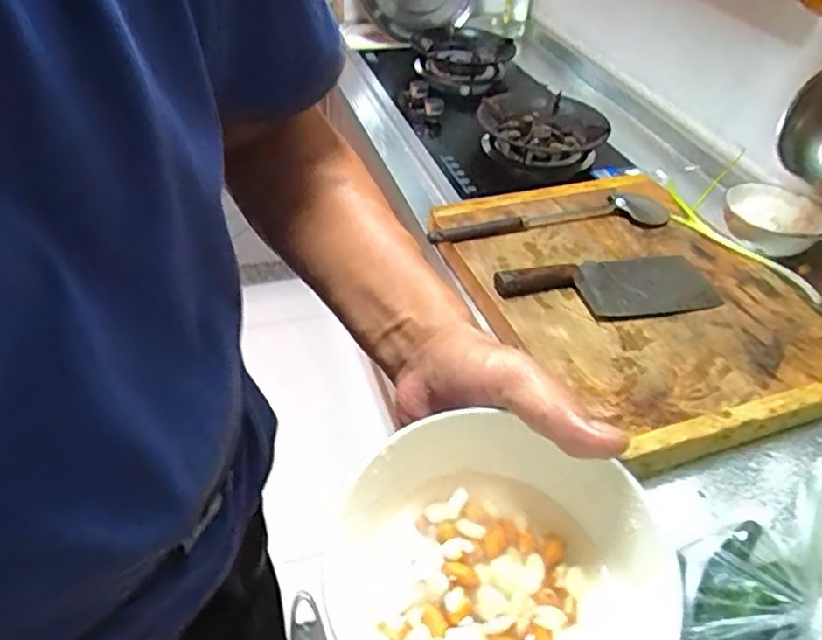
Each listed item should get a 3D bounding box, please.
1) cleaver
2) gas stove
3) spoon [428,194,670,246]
[{"bbox_3d":[0.260,-0.048,0.803,0.299,0.030,0.116,-6,44,-11],"label":"cleaver"},{"bbox_3d":[0.150,-0.454,1.294,0.376,0.098,0.667,-12,45,-18],"label":"gas stove"},{"bbox_3d":[0.214,-0.156,0.937,0.382,0.022,0.082,-7,44,-13],"label":"spoon"}]

